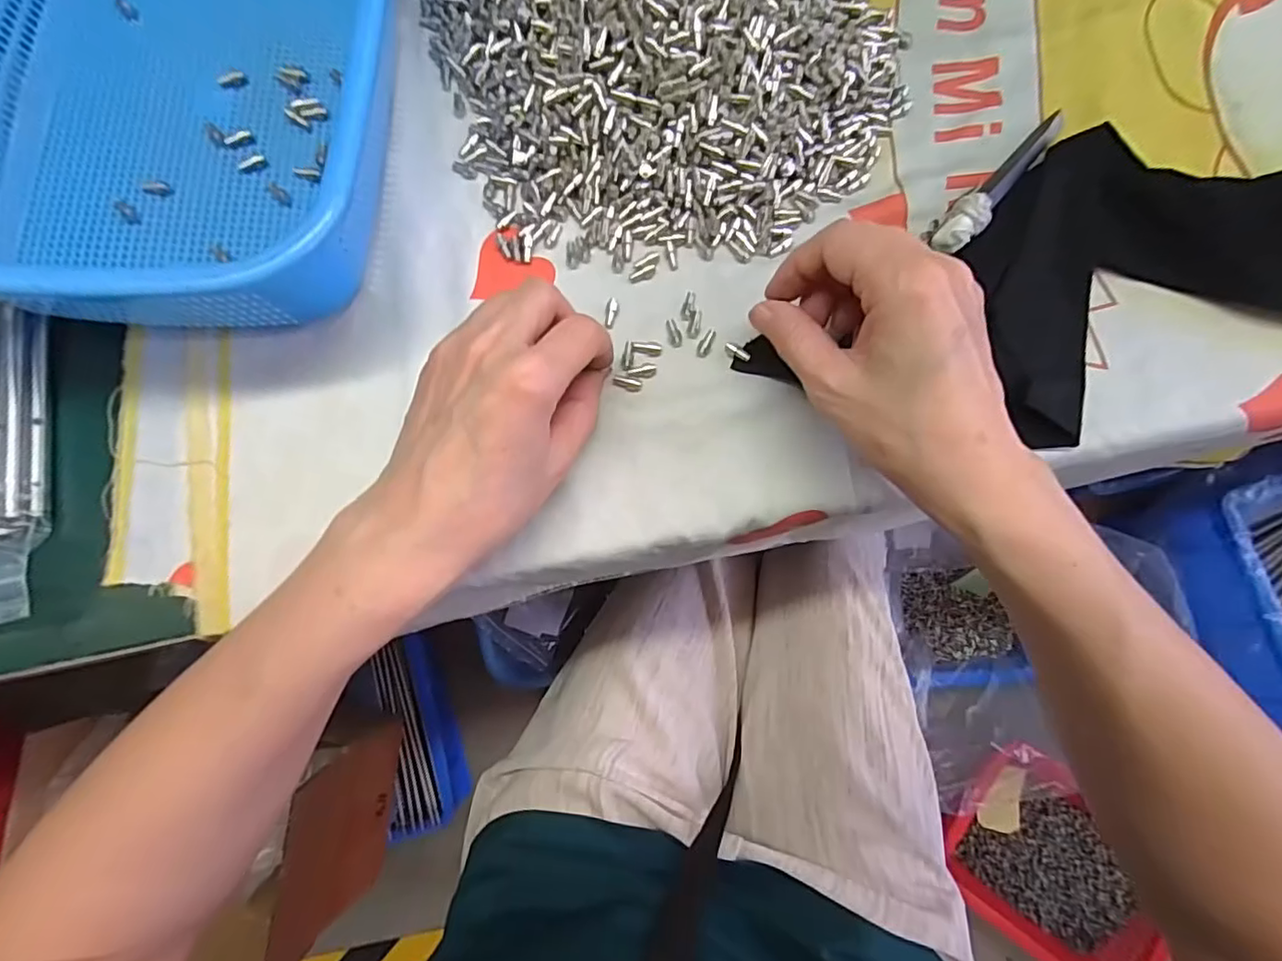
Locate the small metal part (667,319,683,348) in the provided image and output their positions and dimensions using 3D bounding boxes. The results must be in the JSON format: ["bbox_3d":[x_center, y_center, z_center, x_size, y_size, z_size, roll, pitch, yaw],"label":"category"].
[{"bbox_3d":[0.016,-0.069,0.275,0.006,0.004,0.014,-10,81,-1],"label":"small metal part"}]

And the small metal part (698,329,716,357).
[{"bbox_3d":[0.031,-0.065,0.274,0.006,0.004,0.014,21,82,3],"label":"small metal part"}]

